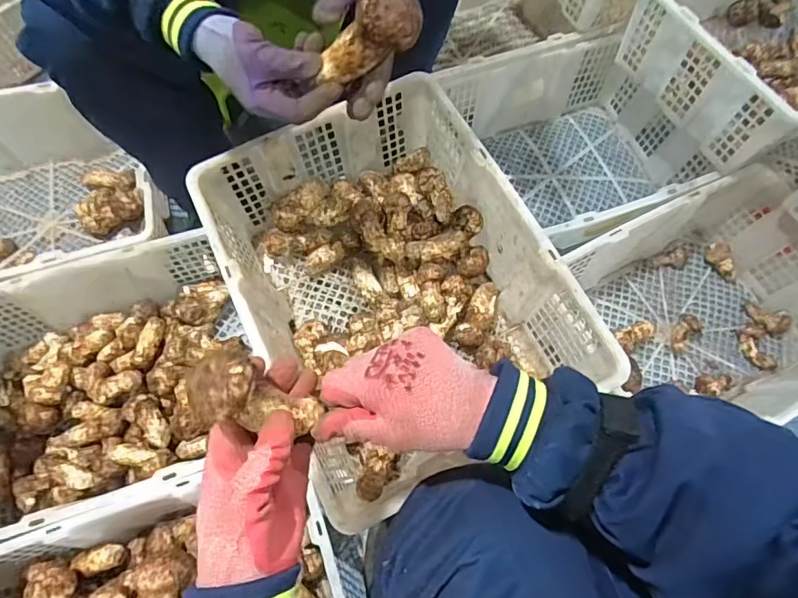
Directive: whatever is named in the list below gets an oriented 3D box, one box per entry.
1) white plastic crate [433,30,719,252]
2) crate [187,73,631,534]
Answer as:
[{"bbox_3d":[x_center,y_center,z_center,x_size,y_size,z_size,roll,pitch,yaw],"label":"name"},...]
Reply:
[{"bbox_3d":[0.337,-0.297,0.939,0.369,0.171,0.386,-25,71,-12],"label":"white plastic crate"},{"bbox_3d":[-0.014,-0.017,0.648,0.358,0.192,0.454,-22,71,-11],"label":"crate"}]

